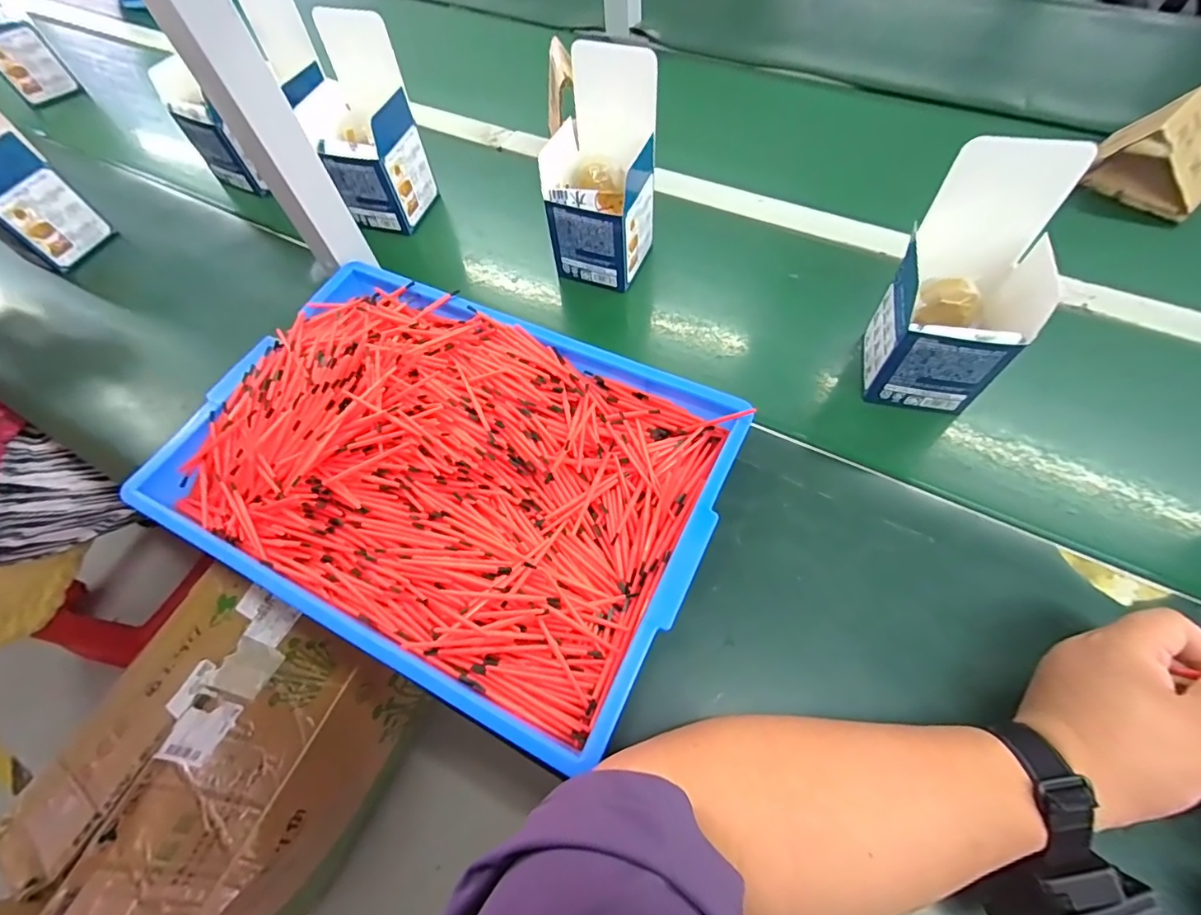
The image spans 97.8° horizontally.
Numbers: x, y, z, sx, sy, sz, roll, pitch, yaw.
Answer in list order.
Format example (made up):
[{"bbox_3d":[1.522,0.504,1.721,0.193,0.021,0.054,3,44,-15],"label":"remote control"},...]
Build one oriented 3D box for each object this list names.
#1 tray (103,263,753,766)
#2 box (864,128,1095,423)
[{"bbox_3d":[-0.123,0.002,0.428,0.424,0.058,0.298,23,66,15],"label":"tray"},{"bbox_3d":[0.268,-0.123,0.395,0.092,0.172,0.088,12,63,10],"label":"box"}]

